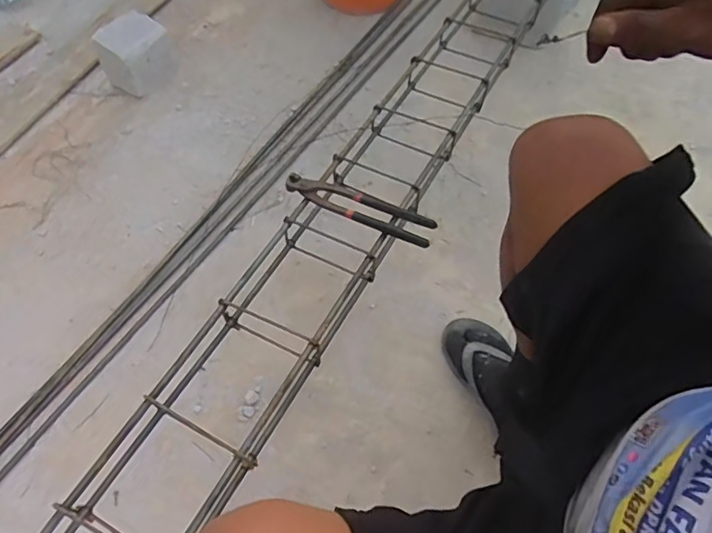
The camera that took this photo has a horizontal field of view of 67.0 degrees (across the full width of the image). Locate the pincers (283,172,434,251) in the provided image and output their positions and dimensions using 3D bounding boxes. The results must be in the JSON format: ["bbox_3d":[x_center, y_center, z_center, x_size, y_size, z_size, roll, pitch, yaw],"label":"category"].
[{"bbox_3d":[0.004,-0.085,0.757,0.220,0.025,0.045,23,60,14],"label":"pincers"}]

